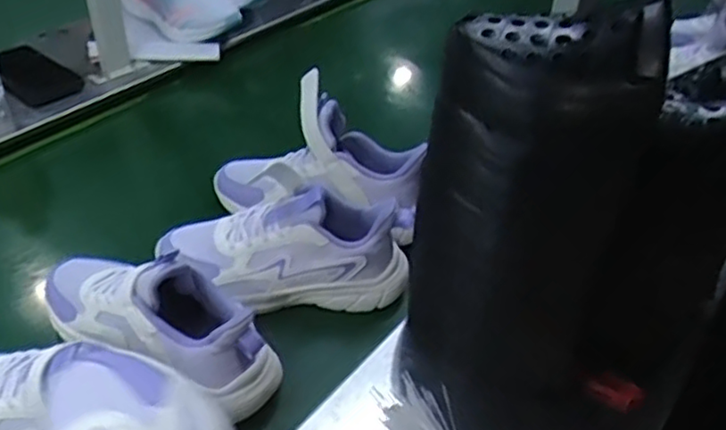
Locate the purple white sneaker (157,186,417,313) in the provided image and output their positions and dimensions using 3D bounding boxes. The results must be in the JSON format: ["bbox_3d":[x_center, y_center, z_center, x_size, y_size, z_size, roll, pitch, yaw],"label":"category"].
[{"bbox_3d":[-0.078,0.028,0.665,0.247,0.105,0.085,1,40,-5],"label":"purple white sneaker"}]

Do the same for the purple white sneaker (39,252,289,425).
[{"bbox_3d":[-0.188,0.090,0.578,0.236,0.120,0.100,22,43,19],"label":"purple white sneaker"}]

